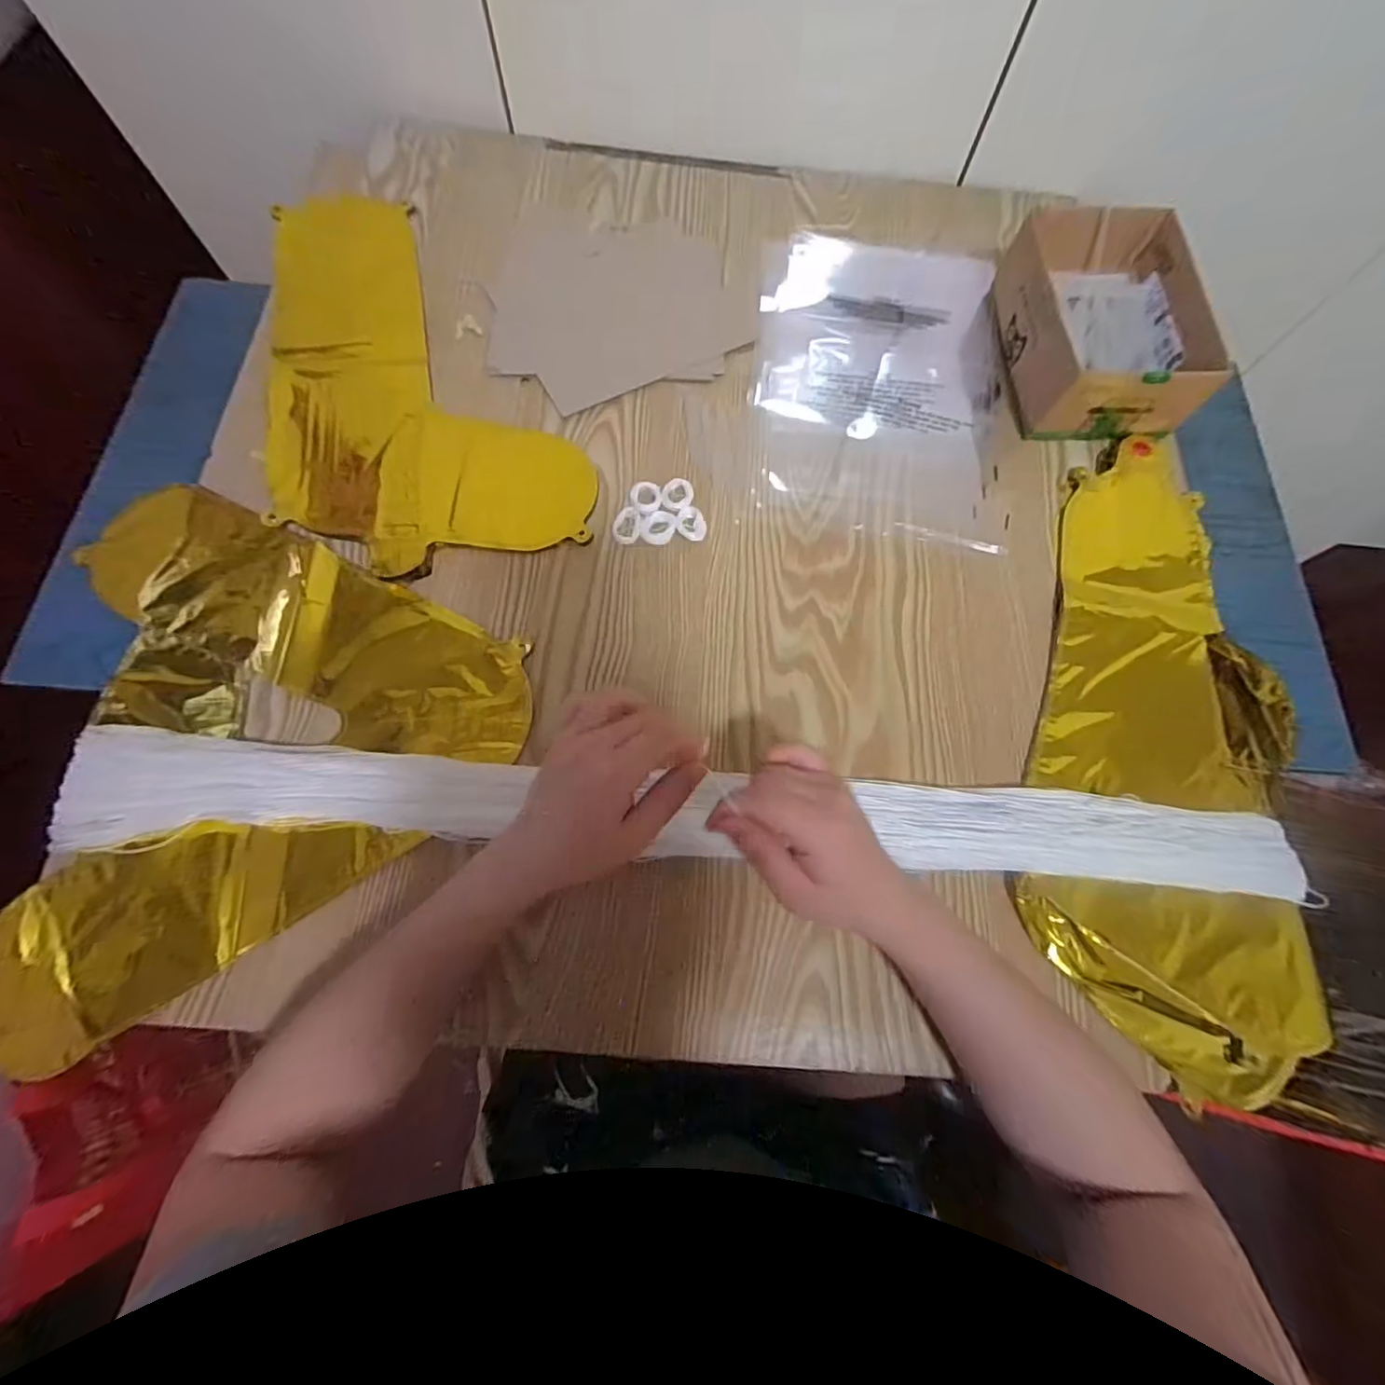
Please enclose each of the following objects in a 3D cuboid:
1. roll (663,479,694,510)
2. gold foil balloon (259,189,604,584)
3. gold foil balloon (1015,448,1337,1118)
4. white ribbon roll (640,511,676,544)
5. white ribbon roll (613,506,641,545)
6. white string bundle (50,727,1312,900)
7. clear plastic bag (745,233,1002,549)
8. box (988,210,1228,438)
[{"bbox_3d":[-0.011,-0.154,0.458,0.024,0.007,0.027,1,72,-2],"label":"roll"},{"bbox_3d":[-0.236,-0.275,0.486,0.225,0.015,0.390,-15,73,-7],"label":"gold foil balloon"},{"bbox_3d":[0.342,0.020,0.416,0.190,0.016,0.450,13,72,2],"label":"gold foil balloon"},{"bbox_3d":[-0.027,-0.127,0.451,0.026,0.004,0.026,1,72,-2],"label":"white ribbon roll"},{"bbox_3d":[-0.051,-0.129,0.451,0.021,0.005,0.031,4,72,-1],"label":"white ribbon roll"},{"bbox_3d":[0.003,0.084,0.382,0.805,0.024,0.062,4,72,-2],"label":"white string bundle"},{"bbox_3d":[0.163,-0.277,0.511,0.212,0.004,0.313,6,72,-1],"label":"clear plastic bag"},{"bbox_3d":[0.338,-0.305,0.491,0.129,0.069,0.183,-1,72,-3],"label":"box"}]

